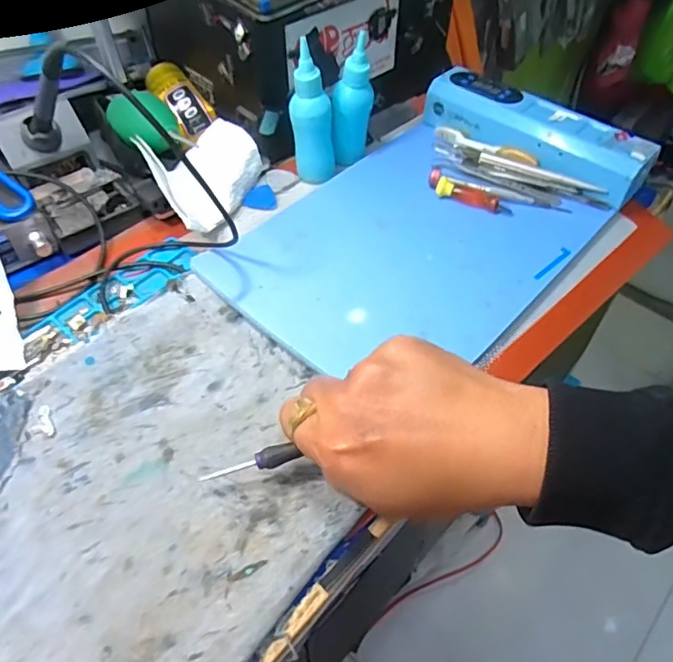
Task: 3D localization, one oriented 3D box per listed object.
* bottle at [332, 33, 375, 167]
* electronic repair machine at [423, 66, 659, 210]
[{"bbox_3d":[0.015,-0.200,0.485,0.033,0.107,0.034,5,50,3],"label":"bottle"},{"bbox_3d":[0.177,-0.179,0.508,0.213,0.042,0.055,37,58,26],"label":"electronic repair machine"}]

